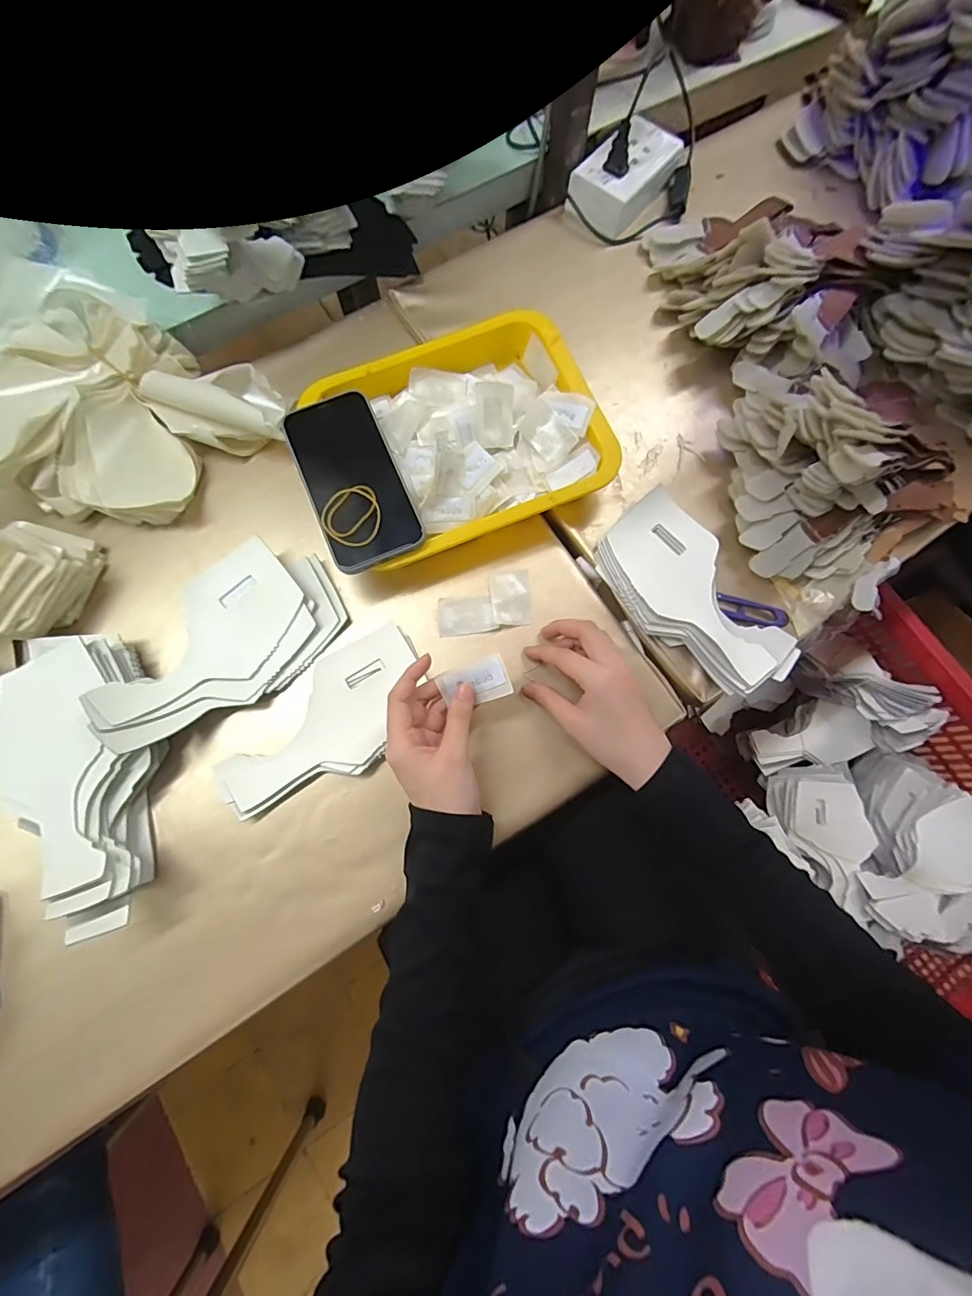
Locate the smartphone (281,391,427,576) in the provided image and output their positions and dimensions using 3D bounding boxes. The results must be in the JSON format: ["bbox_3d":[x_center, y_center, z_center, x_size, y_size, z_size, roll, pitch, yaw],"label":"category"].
[{"bbox_3d":[-0.115,-0.146,0.411,0.079,0.010,0.159,-23,78,-6],"label":"smartphone"}]

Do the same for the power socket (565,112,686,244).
[{"bbox_3d":[0.154,-0.519,0.524,0.073,0.045,0.136,40,79,8],"label":"power socket"}]

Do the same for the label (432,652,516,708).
[{"bbox_3d":[-0.008,0.028,0.377,0.052,0.004,0.034,-20,96,3],"label":"label"}]

